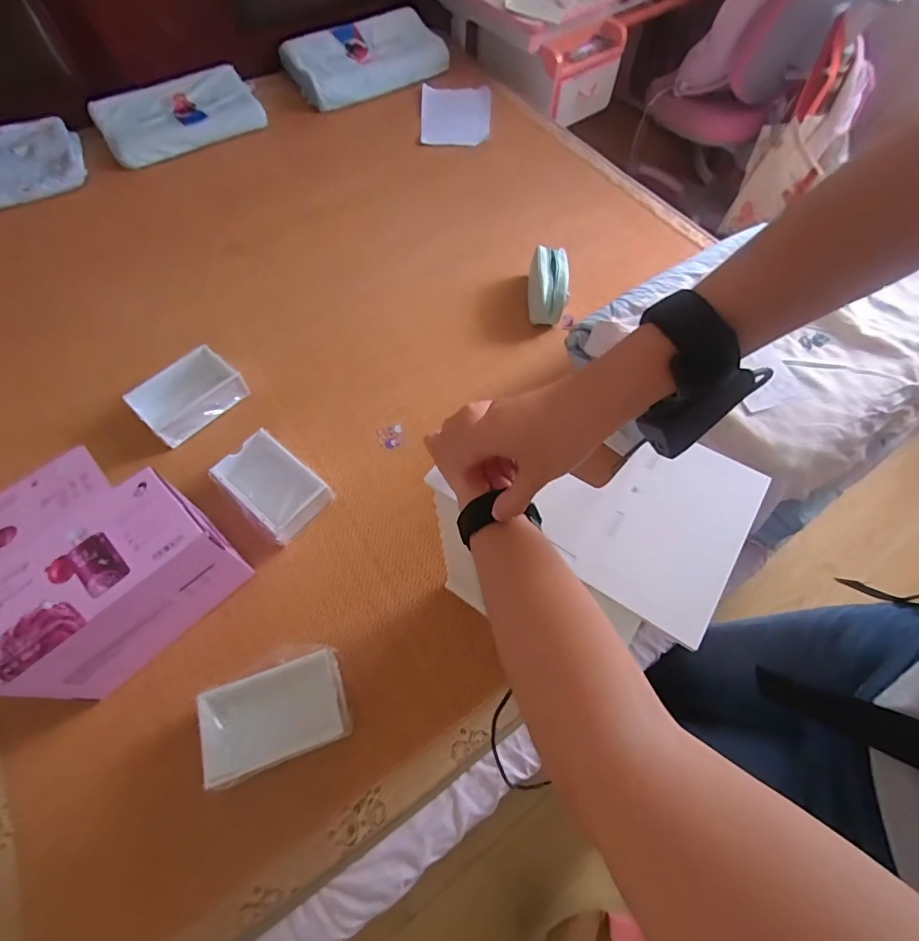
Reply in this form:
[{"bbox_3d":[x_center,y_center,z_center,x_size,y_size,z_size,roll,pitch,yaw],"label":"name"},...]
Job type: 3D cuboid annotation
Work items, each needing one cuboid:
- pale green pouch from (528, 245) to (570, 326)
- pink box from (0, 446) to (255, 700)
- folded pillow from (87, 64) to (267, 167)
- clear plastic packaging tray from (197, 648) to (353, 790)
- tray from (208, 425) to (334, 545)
[{"bbox_3d":[0.203,-0.434,1.060,0.080,0.083,0.179,3,63,-1],"label":"pale green pouch"},{"bbox_3d":[-0.522,0.130,0.688,0.259,0.203,0.266,41,68,17],"label":"pink box"},{"bbox_3d":[-0.829,-1.065,1.359,0.443,0.078,0.269,-26,67,-15],"label":"folded pillow"},{"bbox_3d":[-0.263,0.351,0.668,0.188,0.064,0.129,-18,65,-11],"label":"clear plastic packaging tray"},{"bbox_3d":[-0.333,0.030,0.831,0.196,0.054,0.127,37,67,16],"label":"tray"}]

